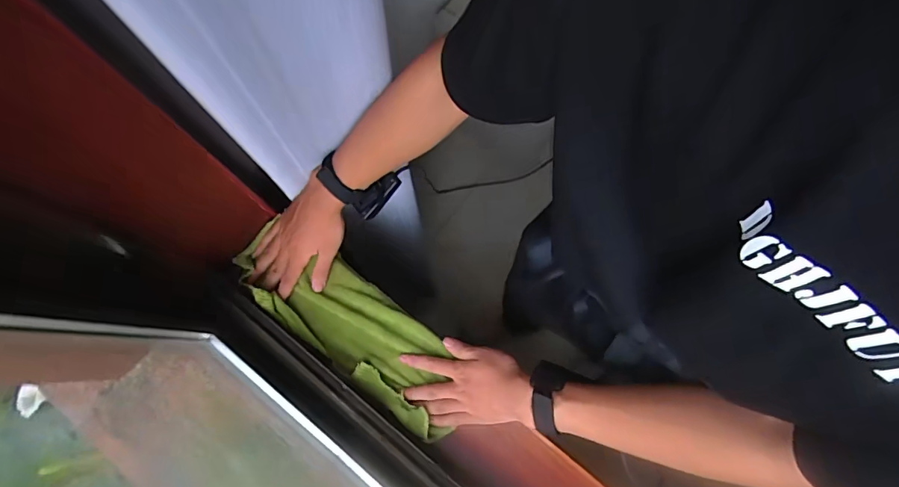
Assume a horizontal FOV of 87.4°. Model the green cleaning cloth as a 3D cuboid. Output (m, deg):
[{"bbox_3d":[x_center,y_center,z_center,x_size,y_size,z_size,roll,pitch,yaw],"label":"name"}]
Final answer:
[{"bbox_3d":[-0.131,0.098,0.611,0.341,0.028,0.108,37,77,6],"label":"green cleaning cloth"}]

